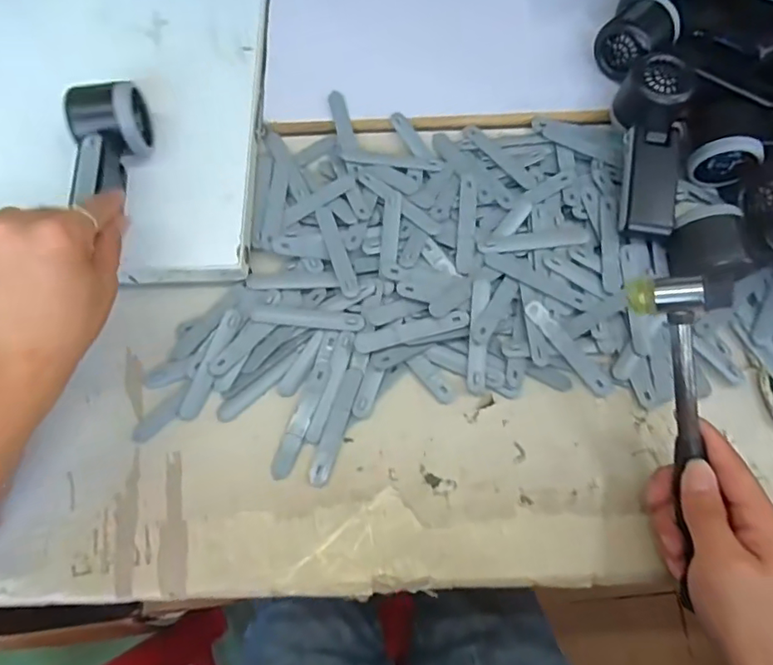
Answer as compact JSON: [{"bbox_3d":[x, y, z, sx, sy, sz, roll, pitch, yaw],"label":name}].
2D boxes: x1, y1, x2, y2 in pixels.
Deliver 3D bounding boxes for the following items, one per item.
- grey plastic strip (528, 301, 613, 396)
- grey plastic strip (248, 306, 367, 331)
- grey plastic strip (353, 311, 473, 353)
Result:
[{"bbox_3d":[0.151,0.012,0.434,0.019,0.008,0.094,-36,82,-12],"label":"grey plastic strip"},{"bbox_3d":[-0.067,-0.012,0.447,0.094,0.004,0.015,4,68,4],"label":"grey plastic strip"},{"bbox_3d":[0.021,-0.001,0.433,0.094,0.009,0.019,-12,68,-3],"label":"grey plastic strip"}]

